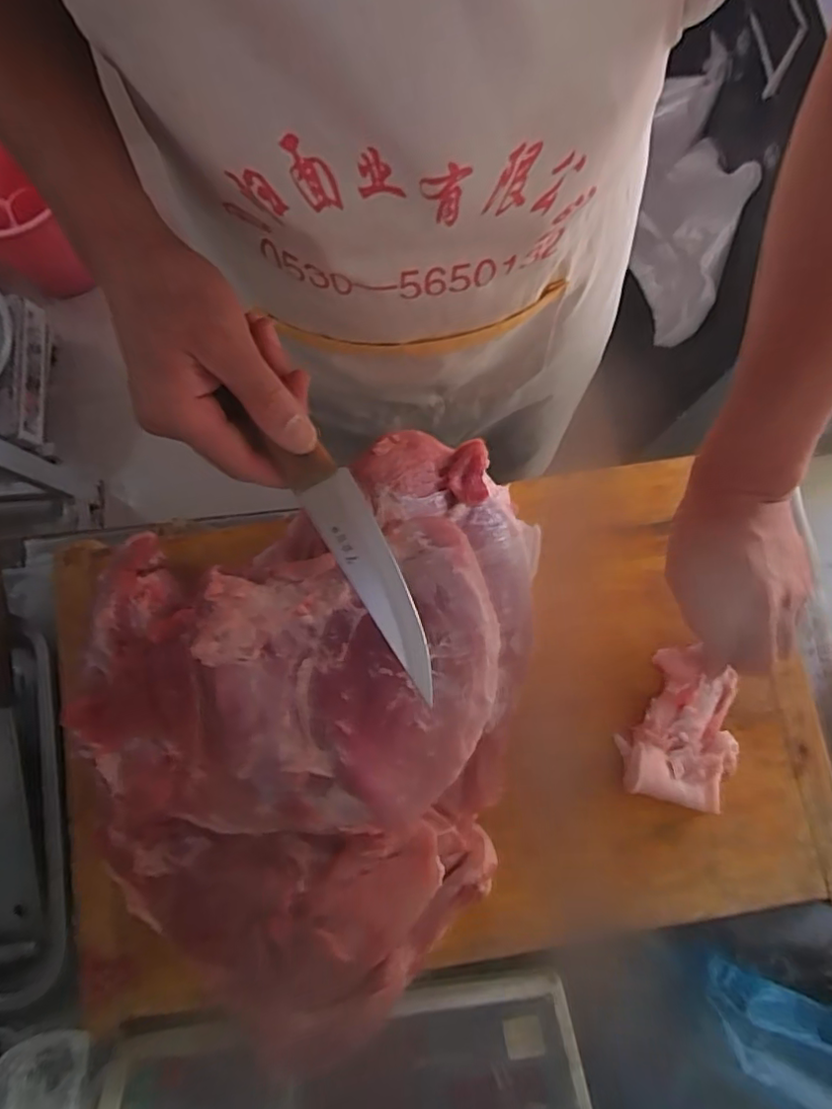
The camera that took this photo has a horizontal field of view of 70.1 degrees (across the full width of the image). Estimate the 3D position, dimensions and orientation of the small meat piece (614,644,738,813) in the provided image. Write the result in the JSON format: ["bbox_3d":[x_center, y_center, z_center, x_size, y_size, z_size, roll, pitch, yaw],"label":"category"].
[{"bbox_3d":[0.207,0.137,0.457,0.079,0.027,0.110,27,80,5],"label":"small meat piece"}]

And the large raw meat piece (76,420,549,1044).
[{"bbox_3d":[-0.075,0.096,0.403,0.300,0.133,0.402,15,79,3],"label":"large raw meat piece"}]

